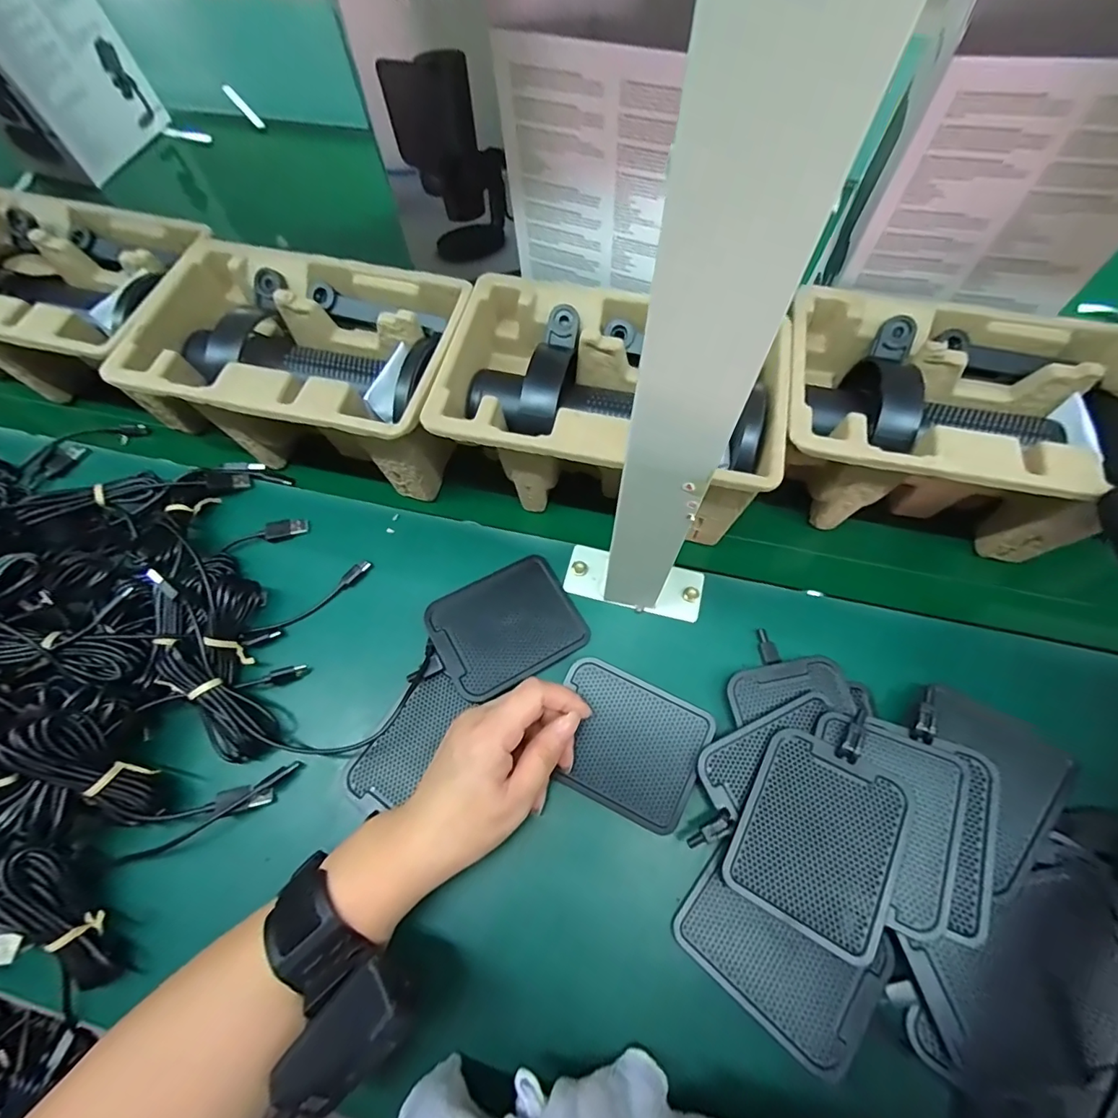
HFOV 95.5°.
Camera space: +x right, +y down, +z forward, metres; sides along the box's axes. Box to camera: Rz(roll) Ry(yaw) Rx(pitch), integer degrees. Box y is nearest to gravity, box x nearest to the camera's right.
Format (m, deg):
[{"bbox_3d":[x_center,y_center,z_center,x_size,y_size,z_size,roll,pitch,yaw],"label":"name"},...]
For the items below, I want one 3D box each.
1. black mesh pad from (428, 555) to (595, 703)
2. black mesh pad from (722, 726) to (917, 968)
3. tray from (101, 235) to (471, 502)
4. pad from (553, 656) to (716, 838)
[{"bbox_3d":[-0.037,0.047,0.361,0.100,0.009,0.079,-26,66,-14],"label":"black mesh pad"},{"bbox_3d":[0.148,0.157,0.289,0.078,0.004,0.098,23,70,23],"label":"black mesh pad"},{"bbox_3d":[-0.195,-0.140,0.403,0.244,0.109,0.154,13,63,6],"label":"tray"},{"bbox_3d":[0.042,0.118,0.326,0.095,0.008,0.080,24,79,12],"label":"pad"}]

